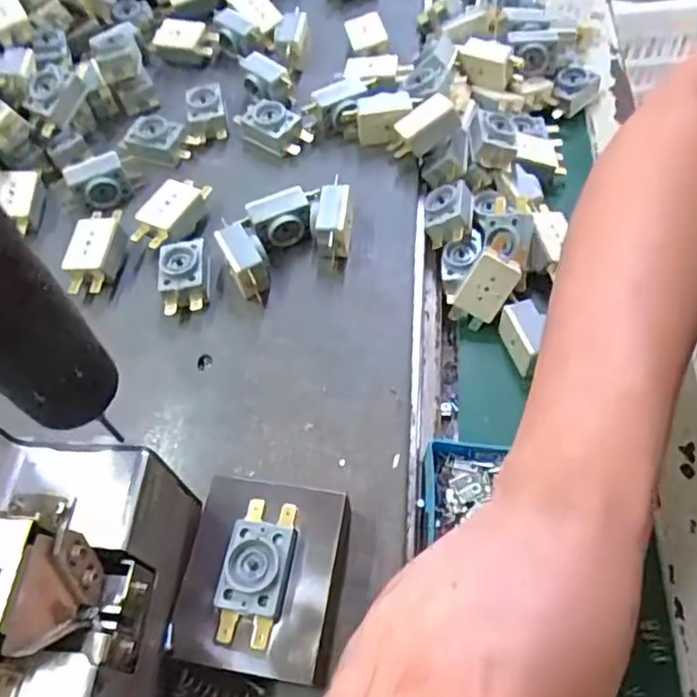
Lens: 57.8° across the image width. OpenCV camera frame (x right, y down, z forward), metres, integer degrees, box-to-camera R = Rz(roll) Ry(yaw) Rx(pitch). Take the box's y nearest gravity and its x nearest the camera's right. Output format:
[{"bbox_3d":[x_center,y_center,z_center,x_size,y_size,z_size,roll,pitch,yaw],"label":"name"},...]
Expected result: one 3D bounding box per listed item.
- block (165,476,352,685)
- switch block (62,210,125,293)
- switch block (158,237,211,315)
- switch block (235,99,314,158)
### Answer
[{"bbox_3d":[-0.037,0.103,0.286,0.068,0.025,0.079,6,59,7],"label":"block"},{"bbox_3d":[-0.160,-0.061,0.402,0.027,0.025,0.051,5,58,7],"label":"switch block"},{"bbox_3d":[-0.099,-0.043,0.385,0.027,0.024,0.046,-9,58,-2],"label":"switch block"},{"bbox_3d":[-0.054,-0.157,0.449,0.055,0.025,0.026,31,65,21],"label":"switch block"}]

